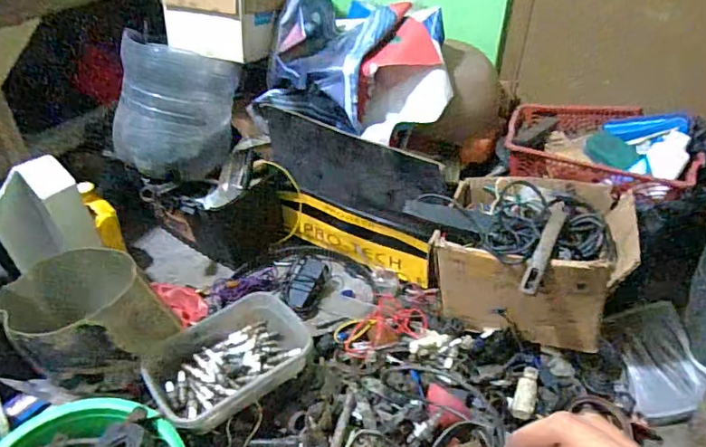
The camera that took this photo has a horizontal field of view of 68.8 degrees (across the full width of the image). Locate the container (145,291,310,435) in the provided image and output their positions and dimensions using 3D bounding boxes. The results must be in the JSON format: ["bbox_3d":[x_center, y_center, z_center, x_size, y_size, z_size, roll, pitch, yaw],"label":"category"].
[{"bbox_3d":[-0.197,0.220,0.847,0.260,0.077,0.174,-29,46,-32],"label":"container"}]

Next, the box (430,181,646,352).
[{"bbox_3d":[0.307,0.059,0.914,0.300,0.195,0.276,16,41,19],"label":"box"}]

